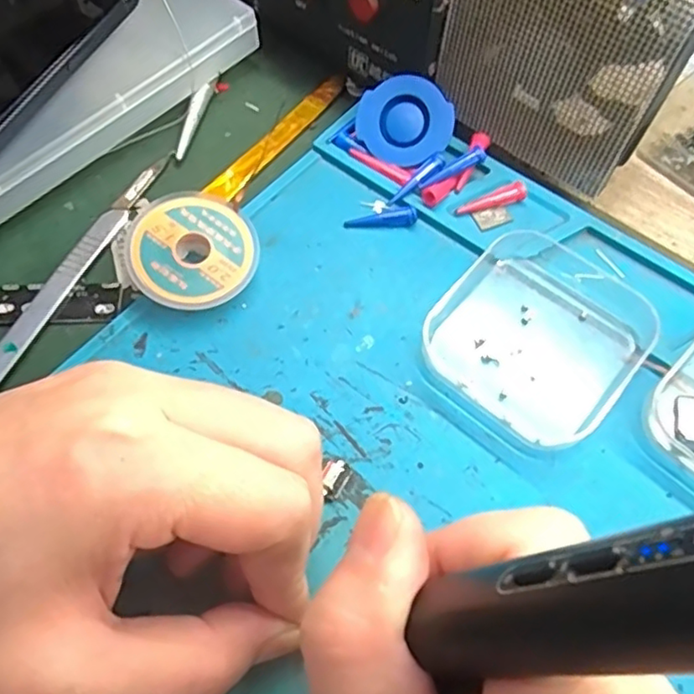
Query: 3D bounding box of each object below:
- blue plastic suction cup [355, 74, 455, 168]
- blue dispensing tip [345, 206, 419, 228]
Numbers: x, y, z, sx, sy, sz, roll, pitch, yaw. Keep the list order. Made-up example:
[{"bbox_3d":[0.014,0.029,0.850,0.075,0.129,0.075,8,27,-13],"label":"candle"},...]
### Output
[{"bbox_3d":[0.023,-0.089,0.251,0.035,0.005,0.034,2,100,12],"label":"blue plastic suction cup"},{"bbox_3d":[0.013,-0.049,0.244,0.028,0.004,0.006,-5,62,-3],"label":"blue dispensing tip"}]

